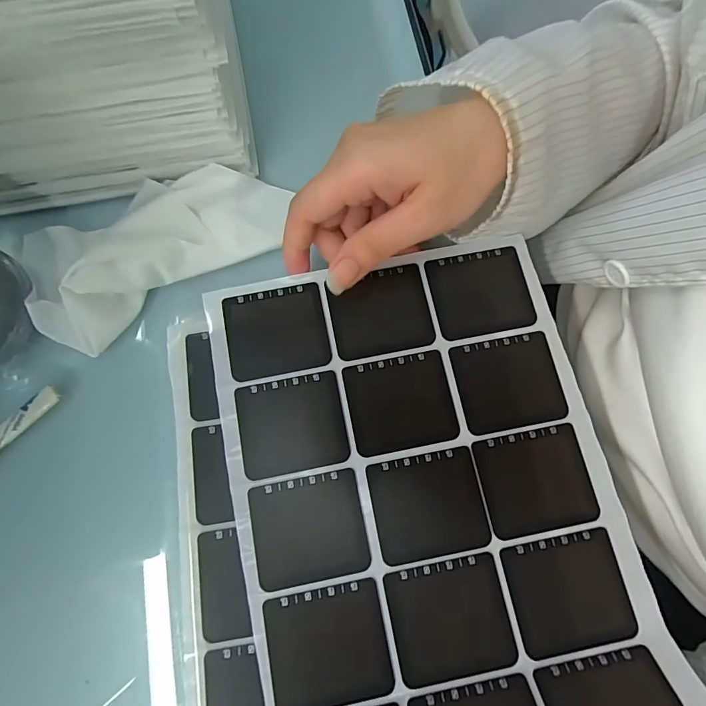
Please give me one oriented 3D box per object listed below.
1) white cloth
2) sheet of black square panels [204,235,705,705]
[{"bbox_3d":[-0.117,-0.066,0.255,0.160,0.027,0.083,-23,76,-7],"label":"white cloth"},{"bbox_3d":[0.036,0.067,0.203,0.183,0.033,0.251,-11,75,-3],"label":"sheet of black square panels"}]

